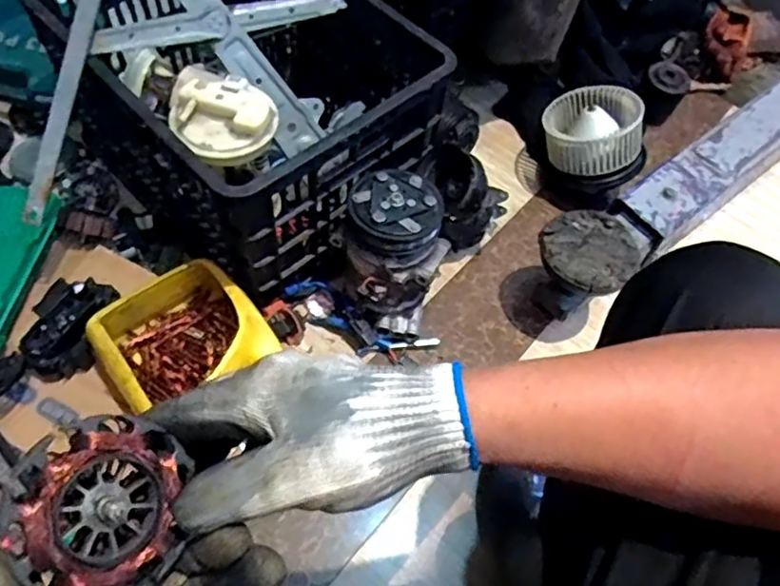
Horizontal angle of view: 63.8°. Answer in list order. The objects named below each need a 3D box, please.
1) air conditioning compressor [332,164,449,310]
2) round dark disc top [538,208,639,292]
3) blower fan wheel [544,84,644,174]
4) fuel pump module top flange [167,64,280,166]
[{"bbox_3d":[0.004,-0.060,0.801,0.120,0.155,0.120,-27,64,-16],"label":"air conditioning compressor"},{"bbox_3d":[0.263,-0.058,0.817,0.117,0.022,0.123,2,59,-3],"label":"round dark disc top"},{"bbox_3d":[0.316,-0.257,0.983,0.150,0.068,0.129,3,59,0],"label":"blower fan wheel"},{"bbox_3d":[-0.189,-0.200,0.718,0.119,0.038,0.106,-14,61,-12],"label":"fuel pump module top flange"}]

